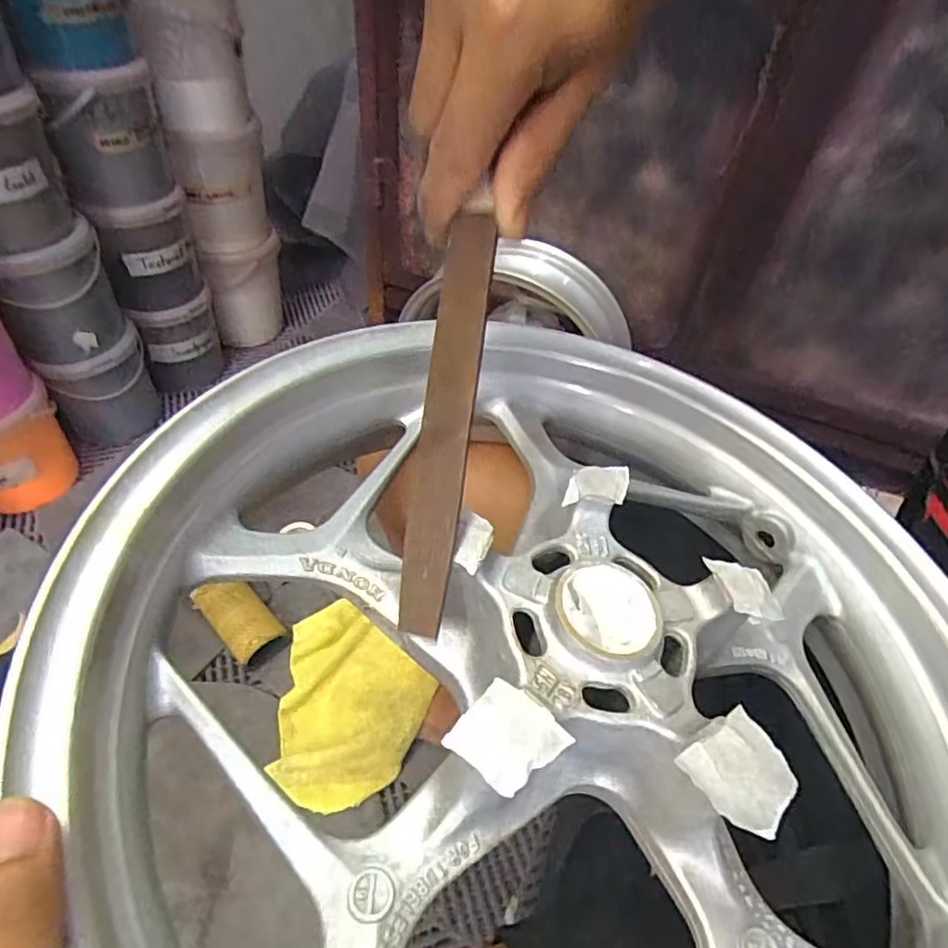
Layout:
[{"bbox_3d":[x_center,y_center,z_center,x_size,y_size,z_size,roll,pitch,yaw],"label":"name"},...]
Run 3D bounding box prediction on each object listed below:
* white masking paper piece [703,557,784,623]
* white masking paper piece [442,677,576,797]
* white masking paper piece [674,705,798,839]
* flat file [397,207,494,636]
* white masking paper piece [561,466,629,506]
[{"bbox_3d":[0.111,0.046,0.250,0.022,0.004,0.034,-6,55,-16],"label":"white masking paper piece"},{"bbox_3d":[0.011,0.081,0.189,0.029,0.004,0.028,40,56,14],"label":"white masking paper piece"},{"bbox_3d":[0.087,0.096,0.197,0.033,0.004,0.031,-22,57,-30],"label":"white masking paper piece"},{"bbox_3d":[-0.010,-0.021,0.228,0.018,0.006,0.156,8,85,1],"label":"flat file"},{"bbox_3d":[0.055,0.004,0.270,0.030,0.004,0.021,3,46,-4],"label":"white masking paper piece"}]

